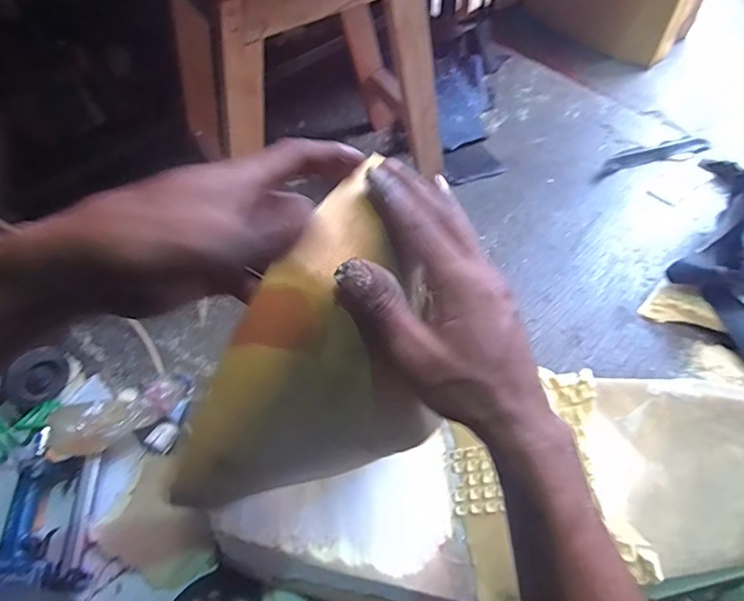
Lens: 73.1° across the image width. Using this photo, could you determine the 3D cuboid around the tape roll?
[{"bbox_3d":[-0.497,0.115,0.749,0.032,0.076,0.091,26,61,19],"label":"tape roll"}]

